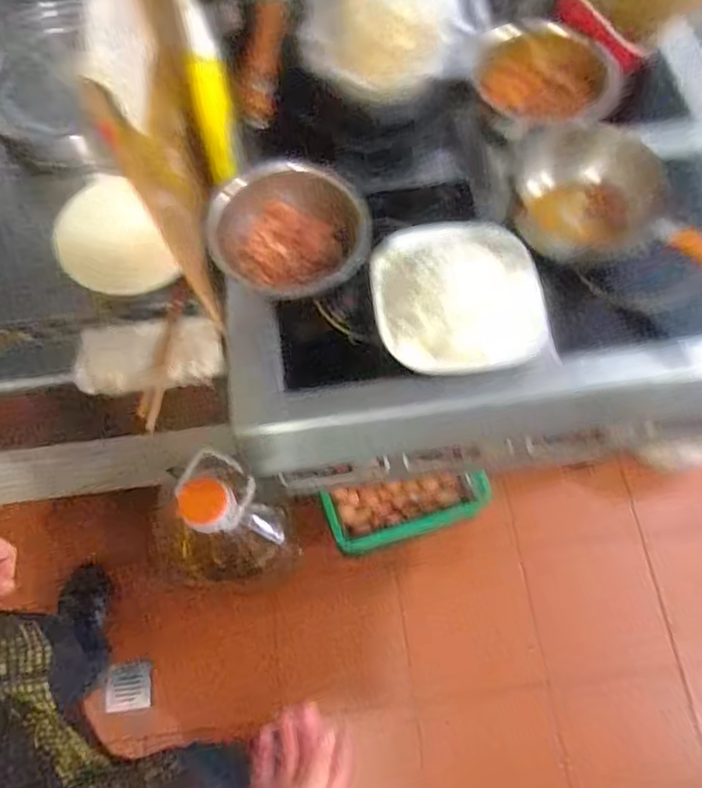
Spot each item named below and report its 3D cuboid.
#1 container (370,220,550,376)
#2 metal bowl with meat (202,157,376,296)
[{"bbox_3d":[0.137,-0.134,0.779,0.215,0.066,0.209,-6,68,-2],"label":"container"},{"bbox_3d":[-0.078,-0.206,0.799,0.198,0.070,0.194,0,68,0],"label":"metal bowl with meat"}]

